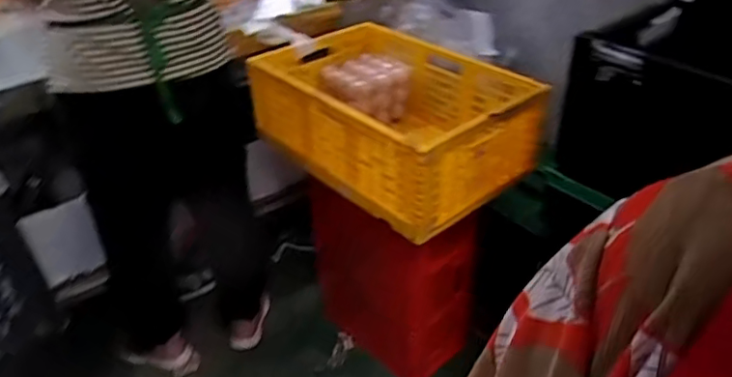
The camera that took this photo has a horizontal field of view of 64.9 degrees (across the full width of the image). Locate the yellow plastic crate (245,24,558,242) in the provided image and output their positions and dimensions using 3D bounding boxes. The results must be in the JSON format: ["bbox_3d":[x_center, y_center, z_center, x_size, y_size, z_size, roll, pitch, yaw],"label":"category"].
[{"bbox_3d":[0.057,-0.170,1.322,0.398,0.219,0.572,-30,44,-33],"label":"yellow plastic crate"}]

